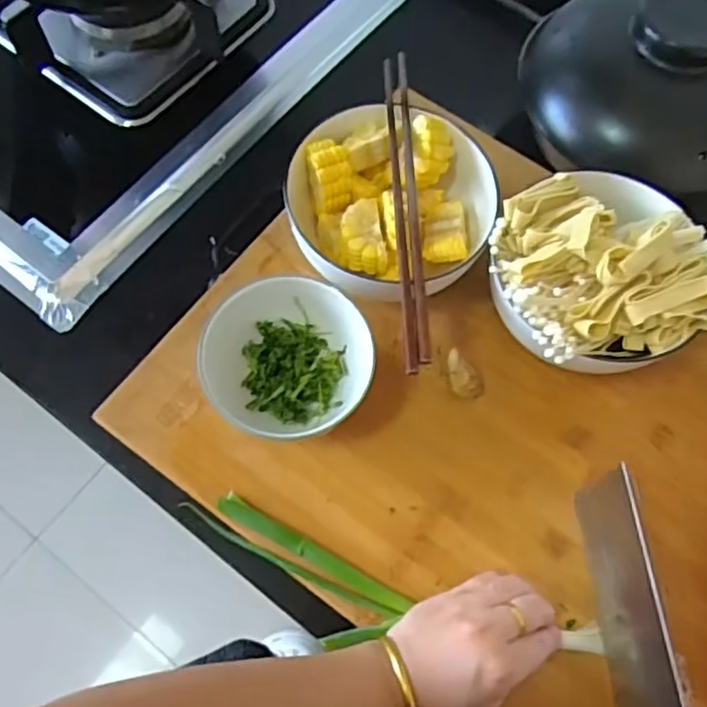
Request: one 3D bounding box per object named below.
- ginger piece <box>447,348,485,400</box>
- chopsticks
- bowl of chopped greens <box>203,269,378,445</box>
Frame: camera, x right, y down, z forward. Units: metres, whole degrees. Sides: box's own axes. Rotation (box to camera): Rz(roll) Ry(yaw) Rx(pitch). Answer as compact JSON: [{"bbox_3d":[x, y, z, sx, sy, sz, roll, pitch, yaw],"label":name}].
[{"bbox_3d":[0.082,0.014,0.480,0.023,0.020,0.036,-9,69,-5],"label":"ginger piece"},{"bbox_3d":[0.036,-0.105,0.447,0.016,0.010,0.248,-1,69,-2],"label":"chopsticks"},{"bbox_3d":[-0.043,0.005,0.457,0.109,0.064,0.101,1,69,-2],"label":"bowl of chopped greens"}]

